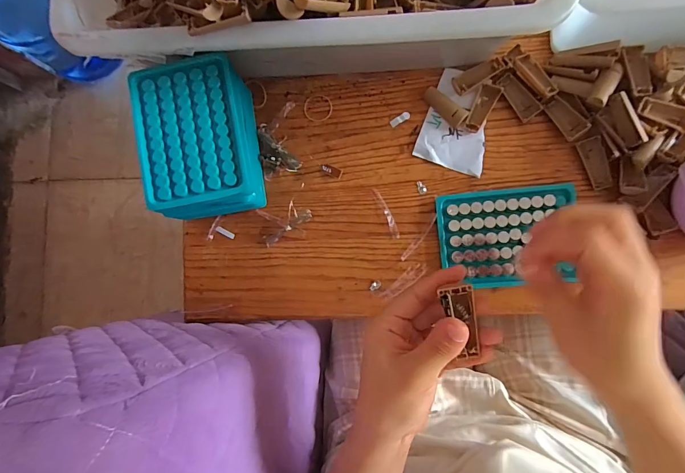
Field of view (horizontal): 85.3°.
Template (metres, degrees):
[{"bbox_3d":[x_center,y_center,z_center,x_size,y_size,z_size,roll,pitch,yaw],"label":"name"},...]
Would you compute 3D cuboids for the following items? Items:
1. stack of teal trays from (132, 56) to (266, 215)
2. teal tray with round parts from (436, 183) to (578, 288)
[{"bbox_3d":[-0.135,-0.087,0.375,0.093,0.087,0.136,-9,85,6],"label":"stack of teal trays"},{"bbox_3d":[0.163,0.000,0.370,0.128,0.012,0.094,-5,85,6],"label":"teal tray with round parts"}]

